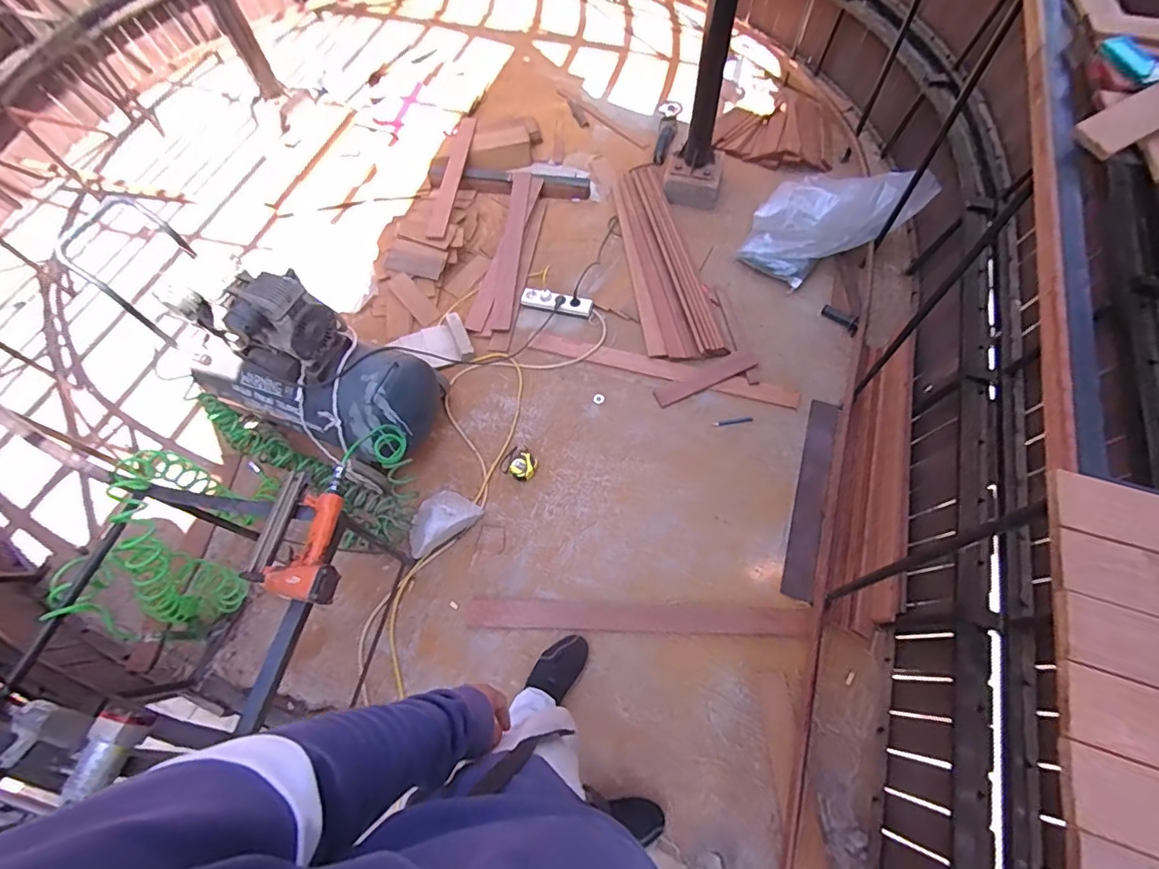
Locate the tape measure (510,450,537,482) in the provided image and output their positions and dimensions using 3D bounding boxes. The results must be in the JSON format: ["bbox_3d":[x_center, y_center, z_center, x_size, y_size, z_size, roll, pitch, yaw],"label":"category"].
[{"bbox_3d":[-0.157,0.092,1.467,0.074,0.043,0.068,-2,62,3],"label":"tape measure"}]

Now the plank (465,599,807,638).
[{"bbox_3d":[0.141,0.450,1.264,0.816,0.017,0.073,0,62,4],"label":"plank"}]

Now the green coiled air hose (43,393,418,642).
[{"bbox_3d":[-0.796,0.186,1.208,0.681,0.466,0.565,12,63,10],"label":"green coiled air hose"}]

